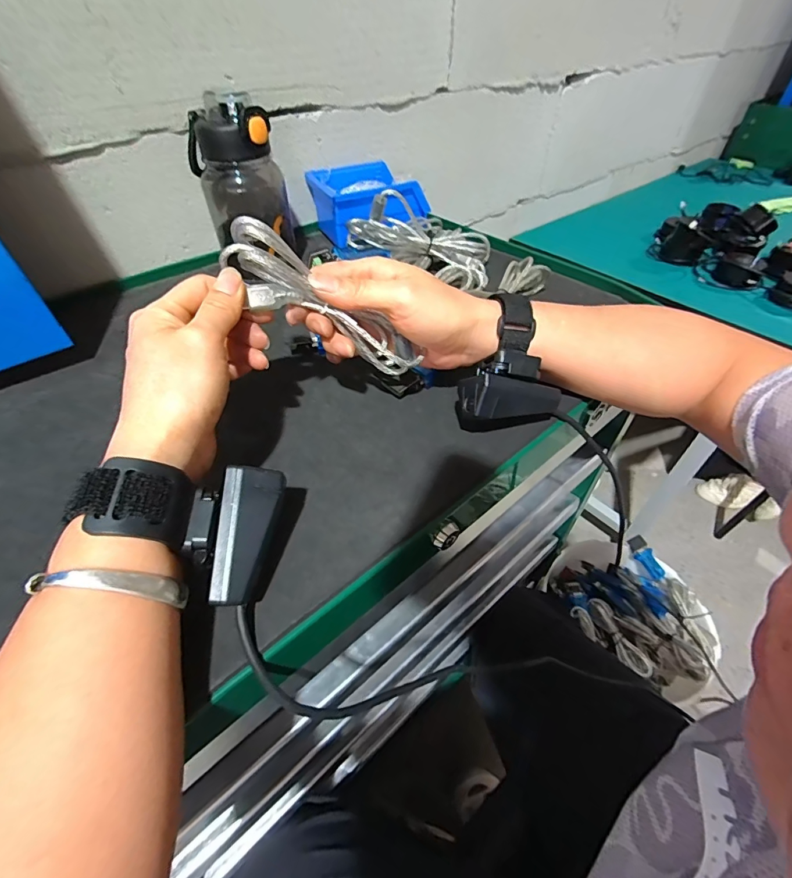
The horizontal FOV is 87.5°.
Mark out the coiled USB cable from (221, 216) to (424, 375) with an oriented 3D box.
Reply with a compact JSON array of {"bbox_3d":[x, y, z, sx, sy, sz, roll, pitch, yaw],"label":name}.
[{"bbox_3d":[-0.044,-0.083,0.272,0.138,0.038,0.020,29,41,-25],"label":"coiled USB cable"}]

